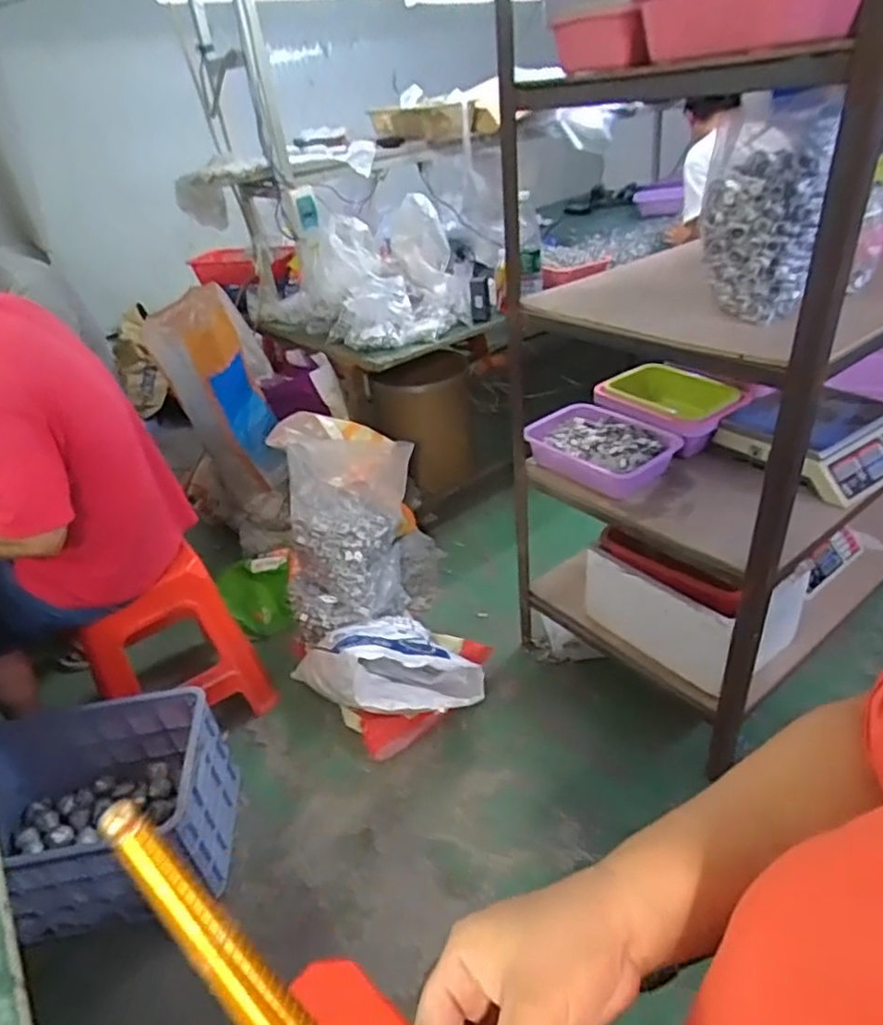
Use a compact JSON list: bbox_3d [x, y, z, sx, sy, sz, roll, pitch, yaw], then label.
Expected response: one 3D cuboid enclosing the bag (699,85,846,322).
[{"bbox_3d":[0.458,-0.431,0.943,0.149,0.288,0.118,6,36,18],"label":"bag"}]

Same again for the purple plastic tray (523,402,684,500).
[{"bbox_3d":[0.328,-0.133,1.375,0.164,0.087,0.282,-31,40,-31],"label":"purple plastic tray"}]

